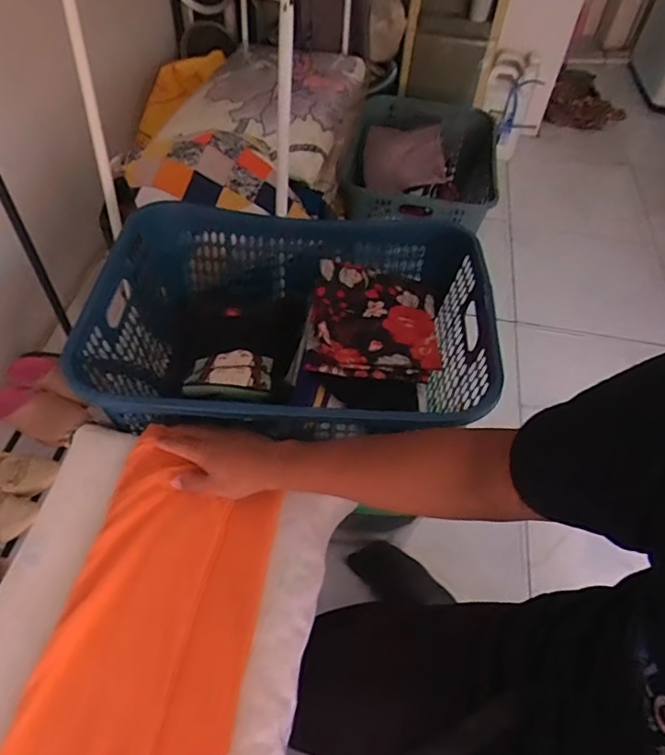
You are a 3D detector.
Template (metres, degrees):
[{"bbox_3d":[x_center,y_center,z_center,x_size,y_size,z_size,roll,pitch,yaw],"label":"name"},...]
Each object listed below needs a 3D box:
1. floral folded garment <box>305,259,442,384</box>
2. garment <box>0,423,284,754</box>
[{"bbox_3d":[0.070,-0.095,0.912,0.210,0.042,0.221,6,51,1],"label":"floral folded garment"},{"bbox_3d":[-0.192,0.346,0.506,0.201,0.056,0.636,7,52,2],"label":"garment"}]

